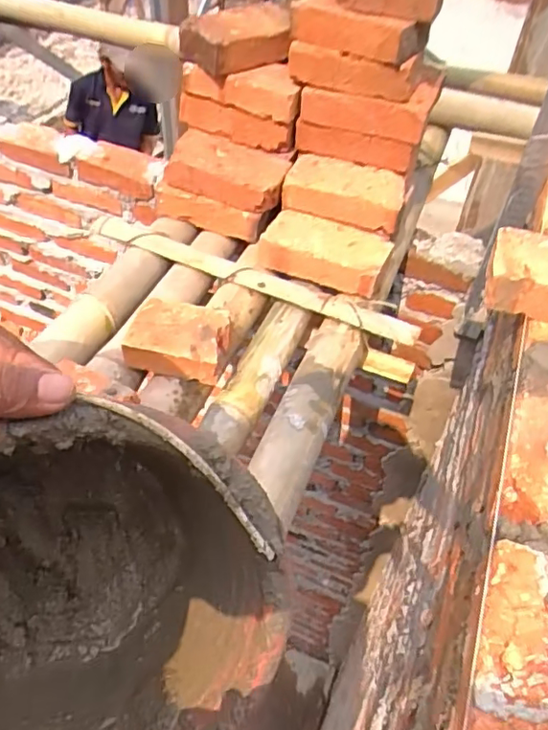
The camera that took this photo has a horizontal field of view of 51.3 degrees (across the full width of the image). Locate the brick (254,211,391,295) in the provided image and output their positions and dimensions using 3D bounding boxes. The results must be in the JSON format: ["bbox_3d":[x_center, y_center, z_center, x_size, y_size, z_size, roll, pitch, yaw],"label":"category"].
[{"bbox_3d":[0.064,-0.149,0.754,0.167,0.040,0.088,18,49,12],"label":"brick"}]

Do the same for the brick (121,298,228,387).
[{"bbox_3d":[-0.104,-0.029,0.630,0.101,0.036,0.082,10,48,5],"label":"brick"}]

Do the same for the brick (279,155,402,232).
[{"bbox_3d":[0.097,-0.235,0.774,0.155,0.047,0.082,16,48,11],"label":"brick"}]

